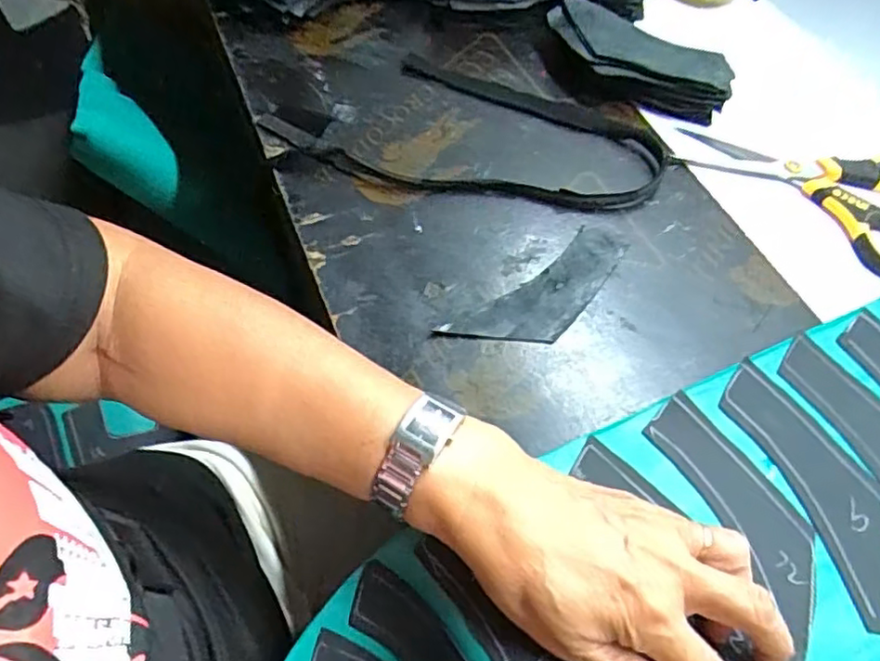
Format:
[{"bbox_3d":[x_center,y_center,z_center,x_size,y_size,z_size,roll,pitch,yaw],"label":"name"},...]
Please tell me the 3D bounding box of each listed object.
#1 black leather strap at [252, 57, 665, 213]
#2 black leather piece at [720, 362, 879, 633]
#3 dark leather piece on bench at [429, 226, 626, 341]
[{"bbox_3d":[0.016,-0.150,0.451,0.281,0.012,0.129,14,61,7],"label":"black leather strap"},{"bbox_3d":[0.200,0.078,0.328,0.047,0.007,0.132,-20,65,-10],"label":"black leather piece"},{"bbox_3d":[0.065,-0.021,0.385,0.128,0.005,0.045,-36,66,-19],"label":"dark leather piece on bench"}]

